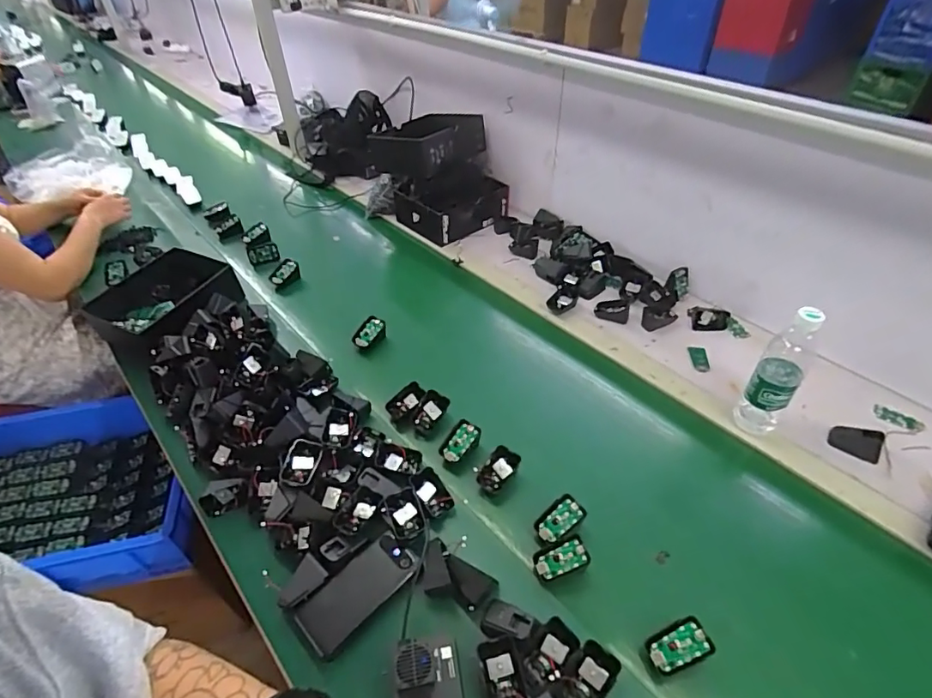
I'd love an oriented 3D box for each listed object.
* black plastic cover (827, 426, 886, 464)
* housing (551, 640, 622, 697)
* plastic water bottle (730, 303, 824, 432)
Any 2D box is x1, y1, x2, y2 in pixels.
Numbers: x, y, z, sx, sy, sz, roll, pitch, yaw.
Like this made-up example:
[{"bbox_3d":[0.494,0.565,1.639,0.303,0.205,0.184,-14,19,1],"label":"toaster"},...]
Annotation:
[{"bbox_3d":[0.605,0.145,0.789,0.014,0.048,0.070,8,5,-43],"label":"black plastic cover"},{"bbox_3d":[0.135,0.364,0.558,0.044,0.022,0.073,33,80,31],"label":"housing"},{"bbox_3d":[0.461,0.040,0.748,0.063,0.226,0.055,28,51,28],"label":"plastic water bottle"}]

